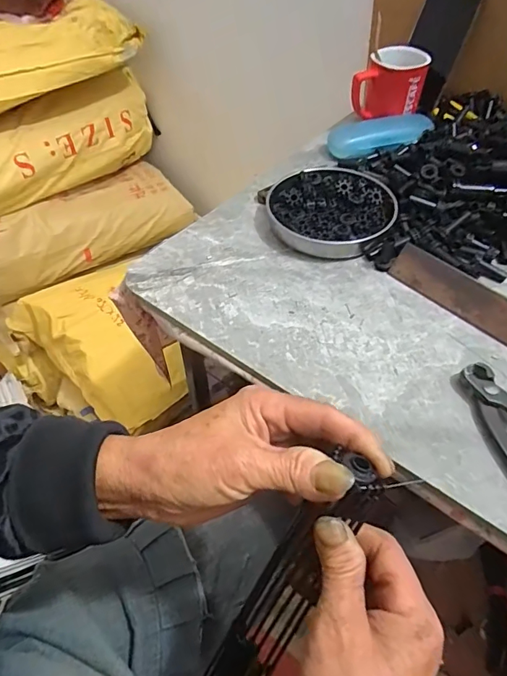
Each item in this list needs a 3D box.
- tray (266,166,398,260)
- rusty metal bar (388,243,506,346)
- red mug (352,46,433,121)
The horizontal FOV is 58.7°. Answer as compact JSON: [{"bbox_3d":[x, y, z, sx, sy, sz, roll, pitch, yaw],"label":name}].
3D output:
[{"bbox_3d":[0.085,-0.143,0.504,0.135,0.026,0.131,0,51,0],"label":"tray"},{"bbox_3d":[0.208,-0.030,0.415,0.177,0.036,0.007,40,20,28],"label":"rusty metal bar"},{"bbox_3d":[0.187,-0.347,0.617,0.088,0.069,0.065,16,53,14],"label":"red mug"}]

